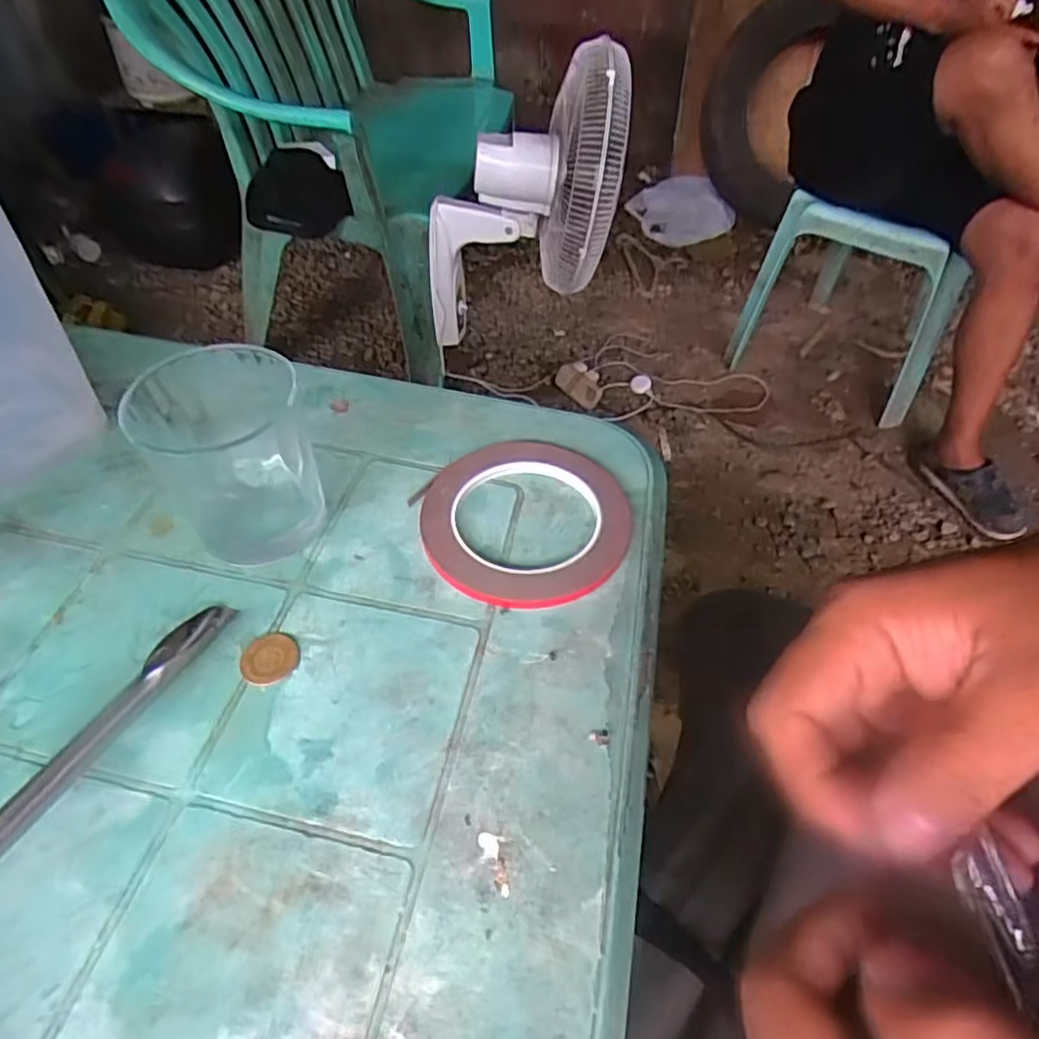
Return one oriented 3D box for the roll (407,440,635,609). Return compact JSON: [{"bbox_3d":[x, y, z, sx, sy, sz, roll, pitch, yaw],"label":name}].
[{"bbox_3d":[0.005,-0.002,0.372,0.117,0.009,0.111,0,49,0],"label":"roll"}]

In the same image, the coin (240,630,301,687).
[{"bbox_3d":[-0.117,0.064,0.317,0.026,0.004,0.027,0,49,0],"label":"coin"}]

